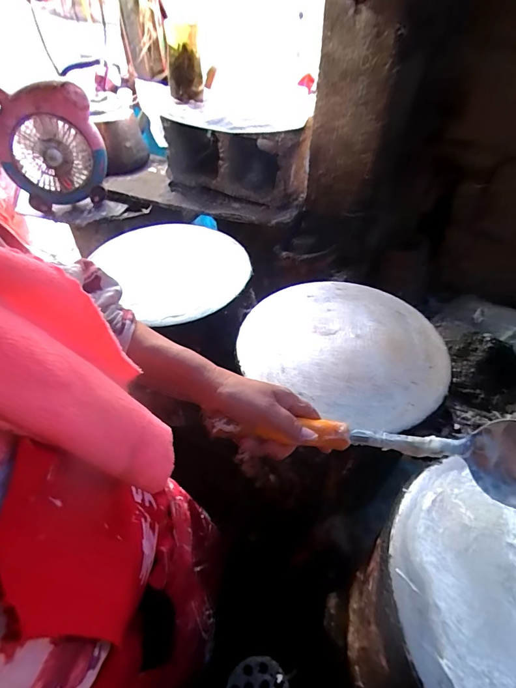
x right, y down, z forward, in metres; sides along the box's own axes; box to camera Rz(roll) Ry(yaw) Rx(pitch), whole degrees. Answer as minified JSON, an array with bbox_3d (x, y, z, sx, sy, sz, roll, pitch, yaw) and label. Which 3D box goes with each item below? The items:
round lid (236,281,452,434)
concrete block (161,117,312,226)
[{"bbox_3d":[0.164,-0.010,0.700,0.360,0.019,0.332,0,48,0],"label":"round lid"},{"bbox_3d":[-0.074,-0.478,1.030,0.399,0.201,0.206,10,49,10],"label":"concrete block"}]

